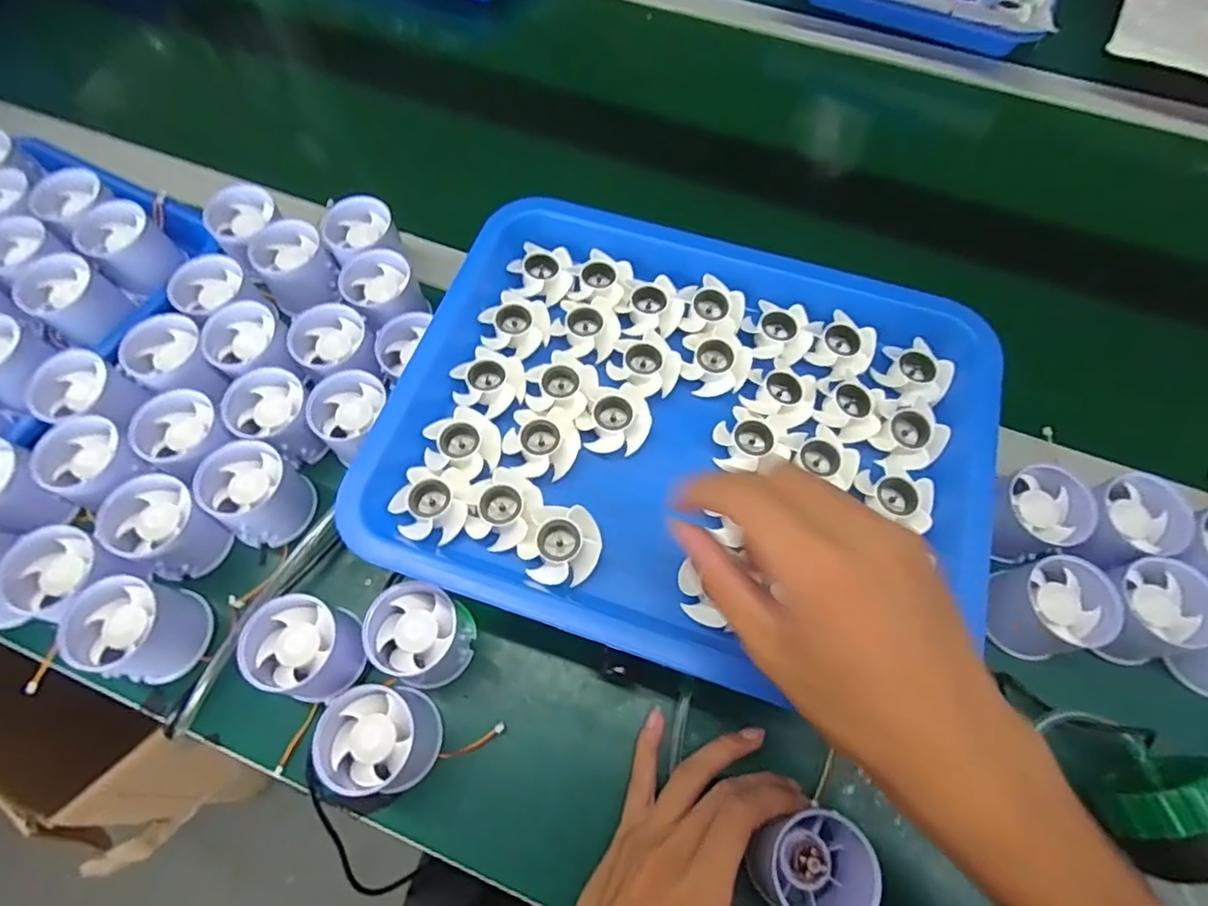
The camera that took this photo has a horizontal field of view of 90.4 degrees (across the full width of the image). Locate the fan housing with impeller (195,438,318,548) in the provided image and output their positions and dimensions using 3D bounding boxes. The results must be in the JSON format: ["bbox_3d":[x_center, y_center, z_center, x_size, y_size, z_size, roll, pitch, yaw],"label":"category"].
[{"bbox_3d":[-0.224,0.026,0.388,0.058,0.042,0.054,34,69,14],"label":"fan housing with impeller"}]

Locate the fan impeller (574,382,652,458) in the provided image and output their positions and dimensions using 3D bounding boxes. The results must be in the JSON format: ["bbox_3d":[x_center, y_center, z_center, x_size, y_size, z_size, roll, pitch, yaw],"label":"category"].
[{"bbox_3d":[0.008,-0.021,0.358,0.038,0.015,0.045,32,68,13],"label":"fan impeller"}]

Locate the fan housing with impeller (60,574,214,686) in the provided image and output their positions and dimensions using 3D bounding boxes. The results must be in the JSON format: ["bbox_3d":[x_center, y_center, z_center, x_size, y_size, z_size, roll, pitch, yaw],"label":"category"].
[{"bbox_3d":[-0.273,0.105,0.355,0.054,0.047,0.054,0,65,-1],"label":"fan housing with impeller"}]

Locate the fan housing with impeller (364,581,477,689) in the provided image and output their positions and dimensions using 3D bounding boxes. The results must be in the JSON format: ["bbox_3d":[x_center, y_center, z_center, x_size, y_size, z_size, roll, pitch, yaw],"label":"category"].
[{"bbox_3d":[-0.108,0.109,0.356,0.051,0.048,0.051,14,65,5],"label":"fan housing with impeller"}]

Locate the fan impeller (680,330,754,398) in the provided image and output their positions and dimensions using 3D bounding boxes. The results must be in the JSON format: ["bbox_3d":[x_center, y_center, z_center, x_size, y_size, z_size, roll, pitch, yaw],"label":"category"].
[{"bbox_3d":[0.070,-0.055,0.375,0.042,0.020,0.035,-5,65,-4],"label":"fan impeller"}]

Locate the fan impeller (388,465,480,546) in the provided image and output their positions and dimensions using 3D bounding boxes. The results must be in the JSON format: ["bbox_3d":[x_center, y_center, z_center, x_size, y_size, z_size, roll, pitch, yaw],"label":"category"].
[{"bbox_3d":[-0.094,0.029,0.337,0.042,0.018,0.042,20,66,8],"label":"fan impeller"}]

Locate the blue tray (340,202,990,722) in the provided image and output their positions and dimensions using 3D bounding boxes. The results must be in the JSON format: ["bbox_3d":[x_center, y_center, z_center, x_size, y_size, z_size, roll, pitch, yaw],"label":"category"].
[{"bbox_3d":[0.051,-0.018,0.366,0.326,0.055,0.273,17,66,7],"label":"blue tray"}]

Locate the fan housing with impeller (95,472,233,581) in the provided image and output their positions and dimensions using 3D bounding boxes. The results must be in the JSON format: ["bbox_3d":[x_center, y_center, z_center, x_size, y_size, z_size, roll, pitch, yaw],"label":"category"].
[{"bbox_3d":[-0.275,0.047,0.380,0.052,0.050,0.049,0,65,-1],"label":"fan housing with impeller"}]

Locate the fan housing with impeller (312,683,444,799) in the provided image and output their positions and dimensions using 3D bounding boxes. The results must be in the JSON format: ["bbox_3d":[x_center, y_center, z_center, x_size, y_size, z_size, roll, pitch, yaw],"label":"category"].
[{"bbox_3d":[-0.123,0.159,0.332,0.053,0.049,0.054,-3,65,-2],"label":"fan housing with impeller"}]

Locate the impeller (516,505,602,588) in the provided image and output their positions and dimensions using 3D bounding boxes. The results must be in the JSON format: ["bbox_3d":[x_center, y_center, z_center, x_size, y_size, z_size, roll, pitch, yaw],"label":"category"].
[{"bbox_3d":[-0.024,0.050,0.326,0.042,0.016,0.039,0,65,-1],"label":"impeller"}]

